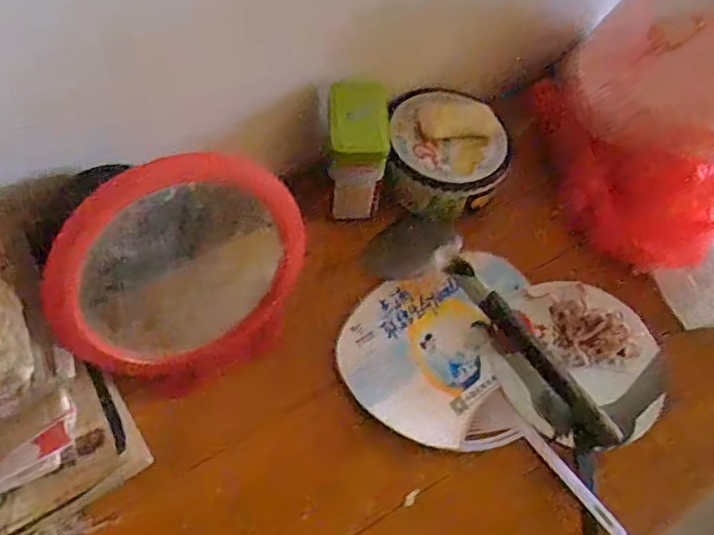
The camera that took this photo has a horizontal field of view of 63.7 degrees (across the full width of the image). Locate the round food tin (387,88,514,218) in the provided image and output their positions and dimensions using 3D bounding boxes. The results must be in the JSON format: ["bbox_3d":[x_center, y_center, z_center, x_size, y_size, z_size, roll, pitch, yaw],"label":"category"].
[{"bbox_3d":[0.102,-0.130,0.652,0.139,0.055,0.150,3,60,-5],"label":"round food tin"}]

